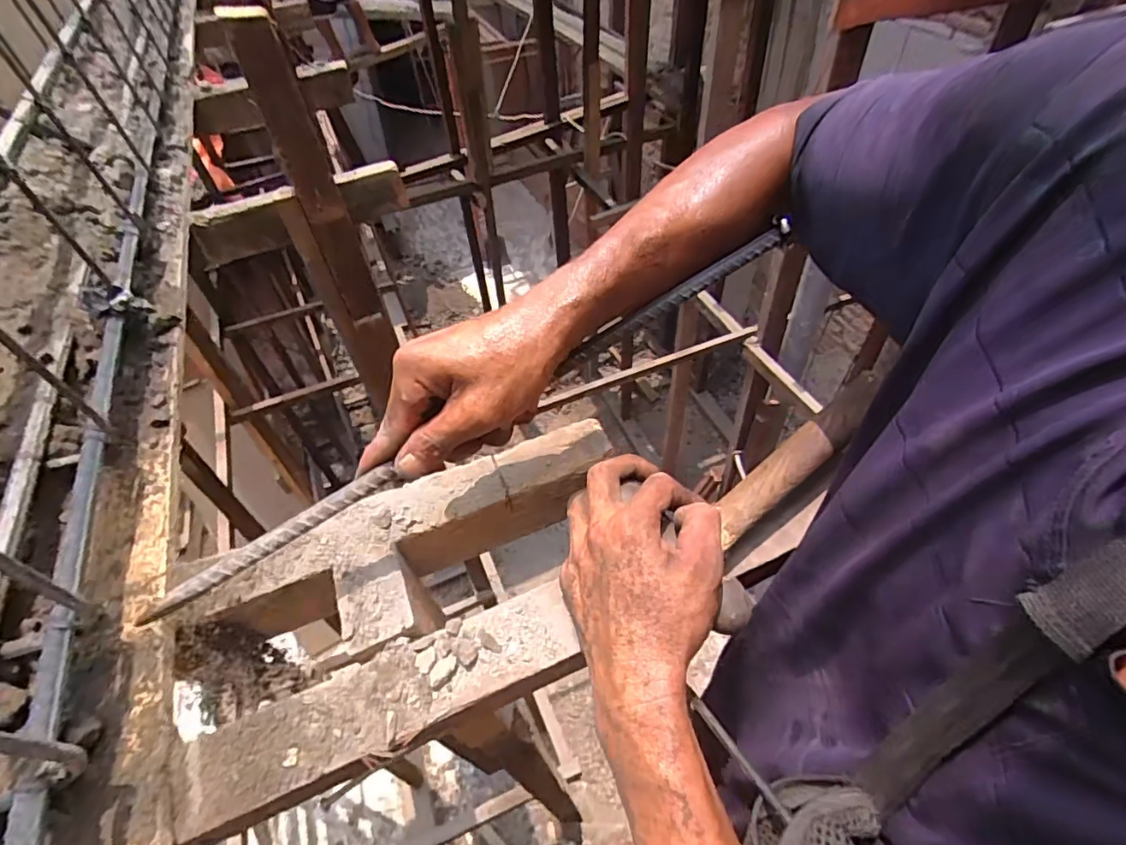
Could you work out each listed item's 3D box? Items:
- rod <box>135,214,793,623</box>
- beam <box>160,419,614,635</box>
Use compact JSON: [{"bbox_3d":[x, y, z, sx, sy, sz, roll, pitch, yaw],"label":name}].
[{"bbox_3d":[-0.047,-0.009,0.355,0.467,0.011,0.012,-32,54,-7],"label":"rod"},{"bbox_3d":[-0.117,0.084,0.435,0.332,0.057,0.054,-20,51,-13],"label":"beam"}]

